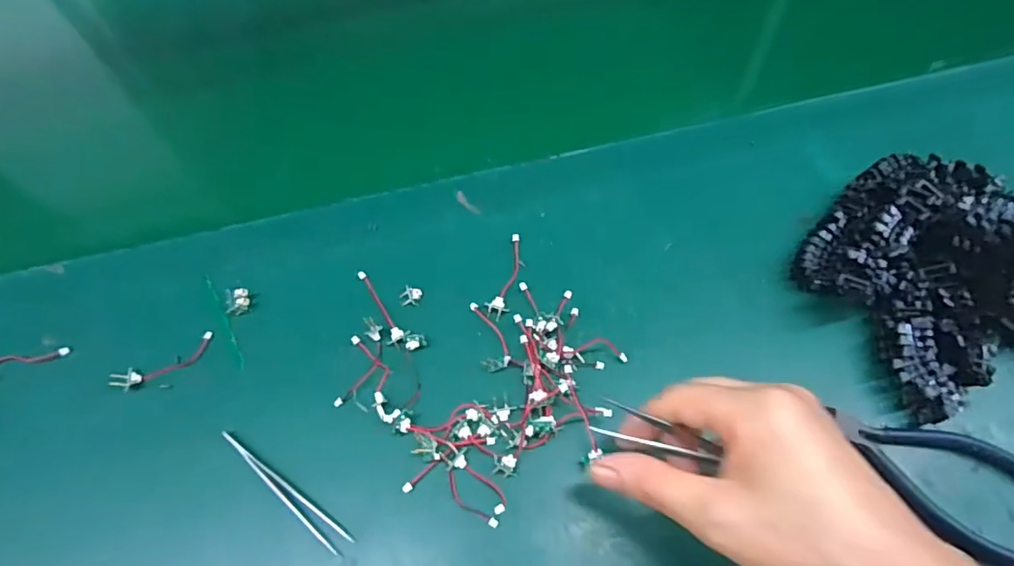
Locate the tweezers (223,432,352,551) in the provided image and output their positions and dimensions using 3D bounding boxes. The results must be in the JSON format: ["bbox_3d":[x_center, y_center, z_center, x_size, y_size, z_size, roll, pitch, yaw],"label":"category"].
[{"bbox_3d":[-0.130,0.119,0.306,0.100,0.011,0.011,30,64,20],"label":"tweezers"}]

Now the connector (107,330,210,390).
[{"bbox_3d":[-0.218,0.050,0.338,0.061,0.006,0.014,-27,61,-14],"label":"connector"}]

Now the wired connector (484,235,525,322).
[{"bbox_3d":[0.001,-0.005,0.370,0.017,0.004,0.067,16,60,12],"label":"wired connector"}]

